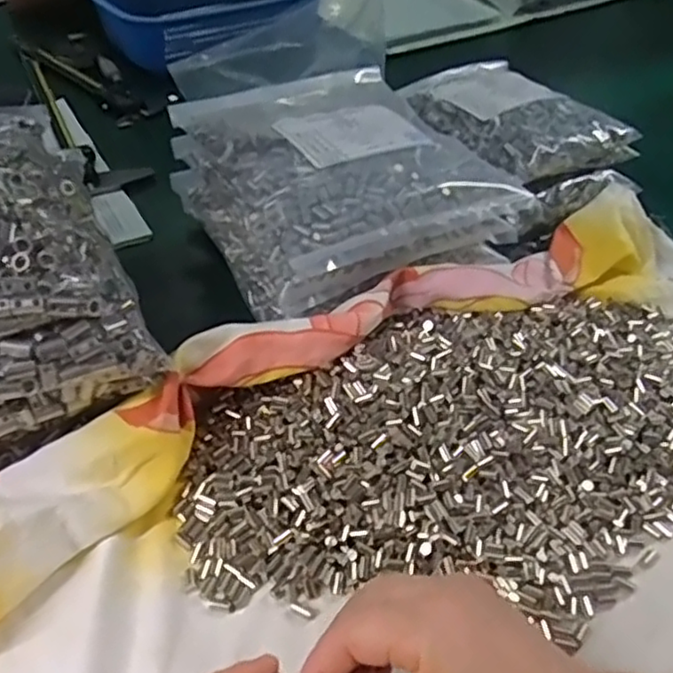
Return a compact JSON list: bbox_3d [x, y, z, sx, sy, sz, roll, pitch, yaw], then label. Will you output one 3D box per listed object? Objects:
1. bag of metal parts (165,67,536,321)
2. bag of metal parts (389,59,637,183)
[{"bbox_3d":[0.004,-0.121,0.519,0.188,0.085,0.206,-21,47,-23],"label":"bag of metal parts"},{"bbox_3d":[0.139,-0.190,0.579,0.139,0.038,0.176,-23,49,-24],"label":"bag of metal parts"}]

